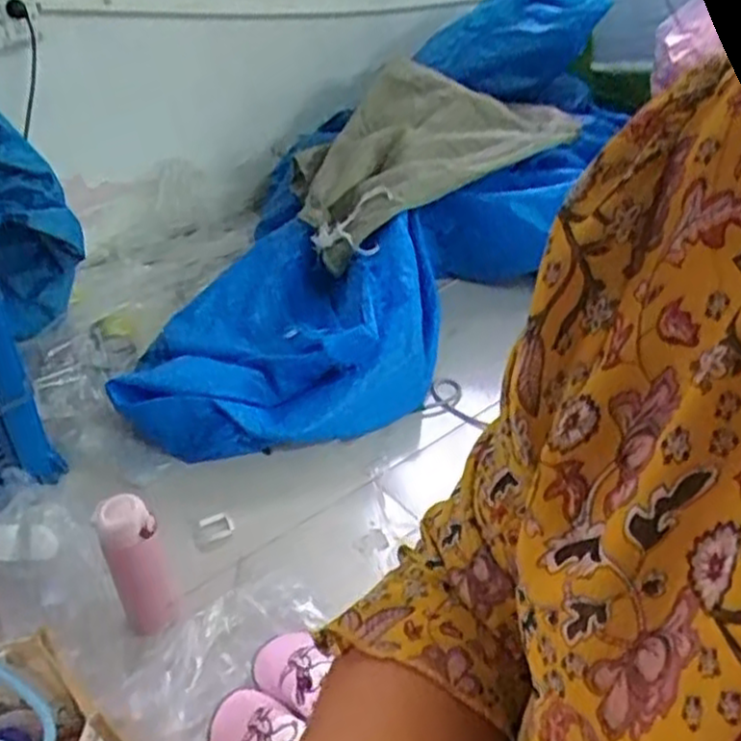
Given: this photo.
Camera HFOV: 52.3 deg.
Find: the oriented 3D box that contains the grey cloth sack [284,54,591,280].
[{"bbox_3d":[0.085,-0.507,1.641,0.670,0.098,0.441,-33,61,-17],"label":"grey cloth sack"}]

